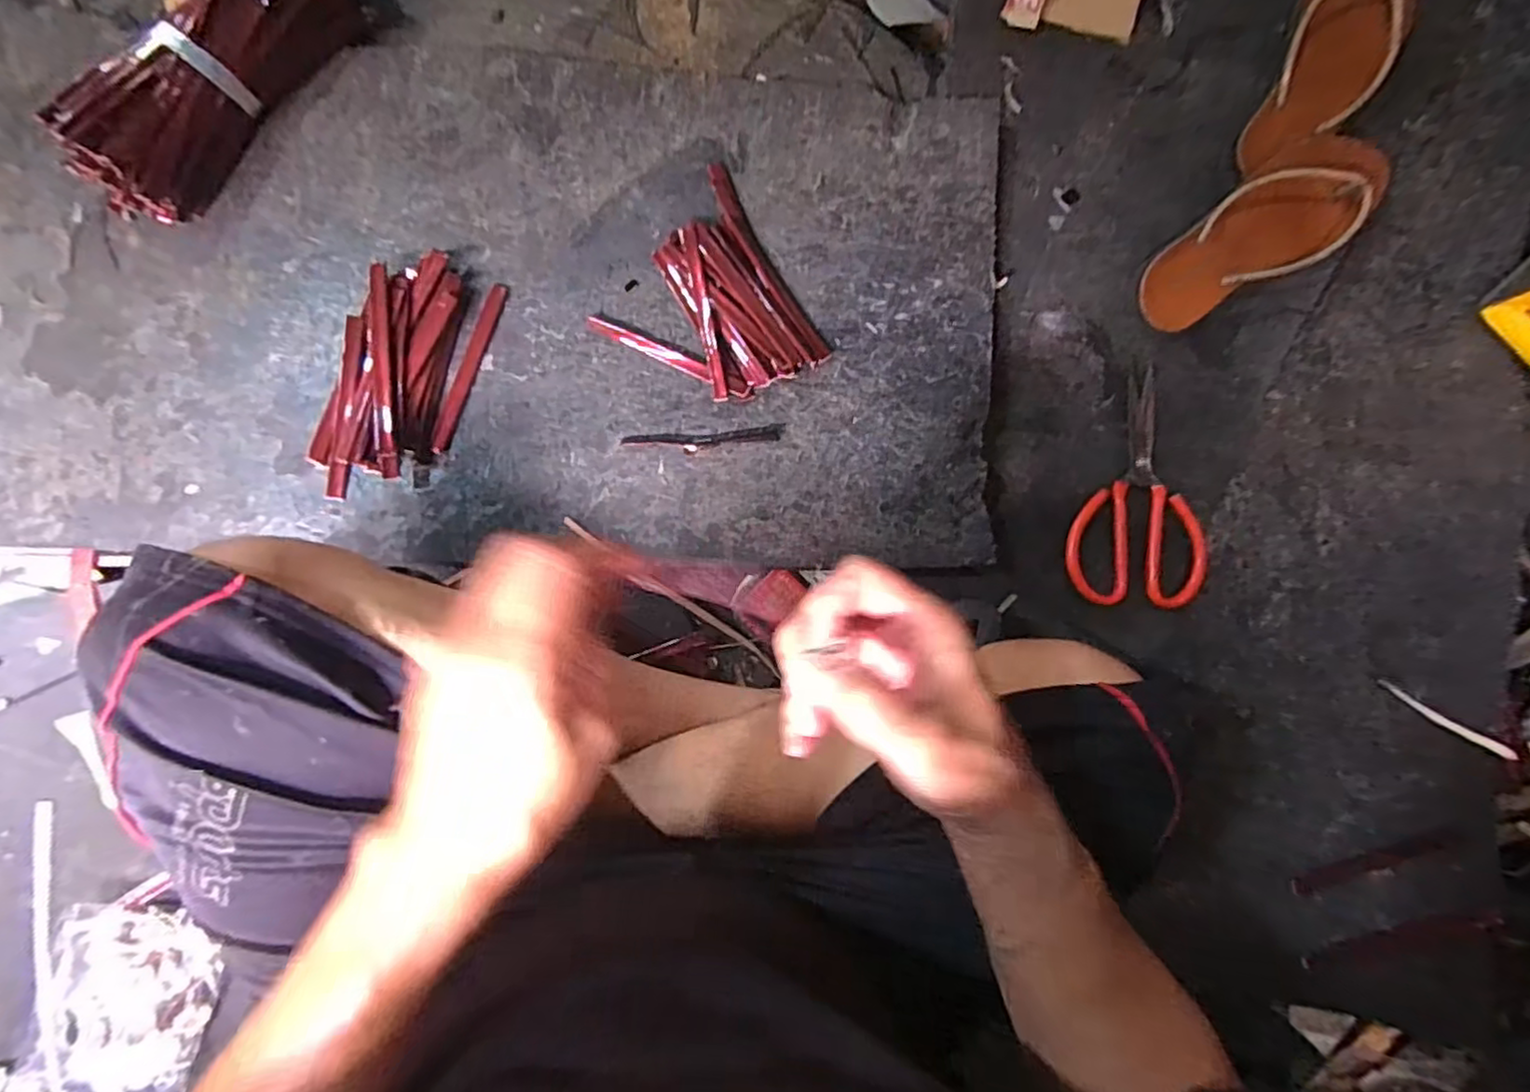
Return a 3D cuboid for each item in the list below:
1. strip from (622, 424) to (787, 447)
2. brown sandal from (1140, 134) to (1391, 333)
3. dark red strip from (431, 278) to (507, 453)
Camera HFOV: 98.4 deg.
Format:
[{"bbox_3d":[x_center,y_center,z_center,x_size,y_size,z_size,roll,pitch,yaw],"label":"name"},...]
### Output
[{"bbox_3d":[-0.050,-0.091,0.553,0.134,0.006,0.013,-4,86,-9],"label":"strip"},{"bbox_3d":[0.442,-0.280,0.582,0.234,0.042,0.097,-35,89,8],"label":"brown sandal"},{"bbox_3d":[-0.245,-0.147,0.545,0.014,0.004,0.147,20,83,-7],"label":"dark red strip"}]

